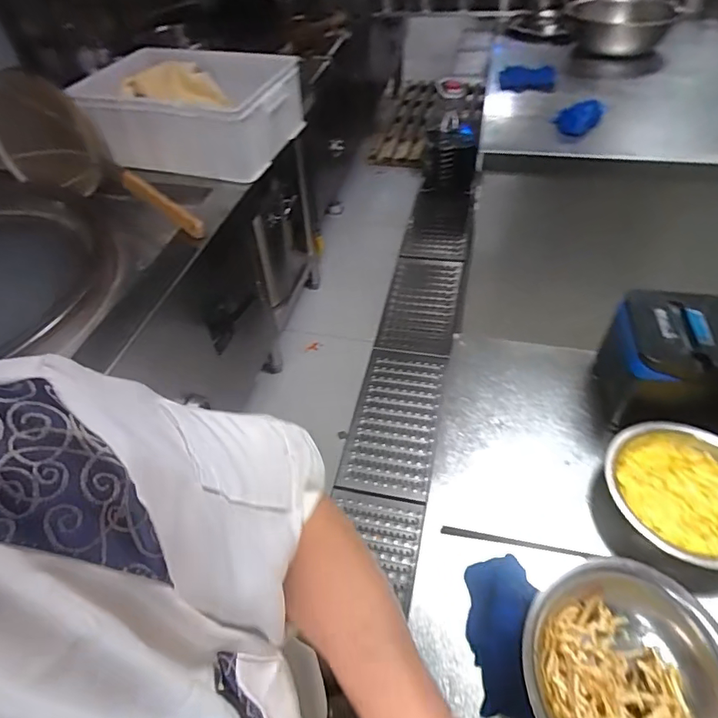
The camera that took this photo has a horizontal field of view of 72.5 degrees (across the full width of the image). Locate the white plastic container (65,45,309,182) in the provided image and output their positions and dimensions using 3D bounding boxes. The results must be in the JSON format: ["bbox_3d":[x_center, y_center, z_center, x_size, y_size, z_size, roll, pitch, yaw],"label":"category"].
[{"bbox_3d":[-0.395,-0.574,1.160,0.433,0.204,0.288,6,49,9],"label":"white plastic container"}]

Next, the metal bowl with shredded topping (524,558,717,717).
[{"bbox_3d":[0.242,0.284,0.433,0.179,0.083,0.187,-2,48,2],"label":"metal bowl with shredded topping"}]

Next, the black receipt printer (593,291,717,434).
[{"bbox_3d":[0.422,0.010,0.636,0.173,0.144,0.151,3,49,7],"label":"black receipt printer"}]

